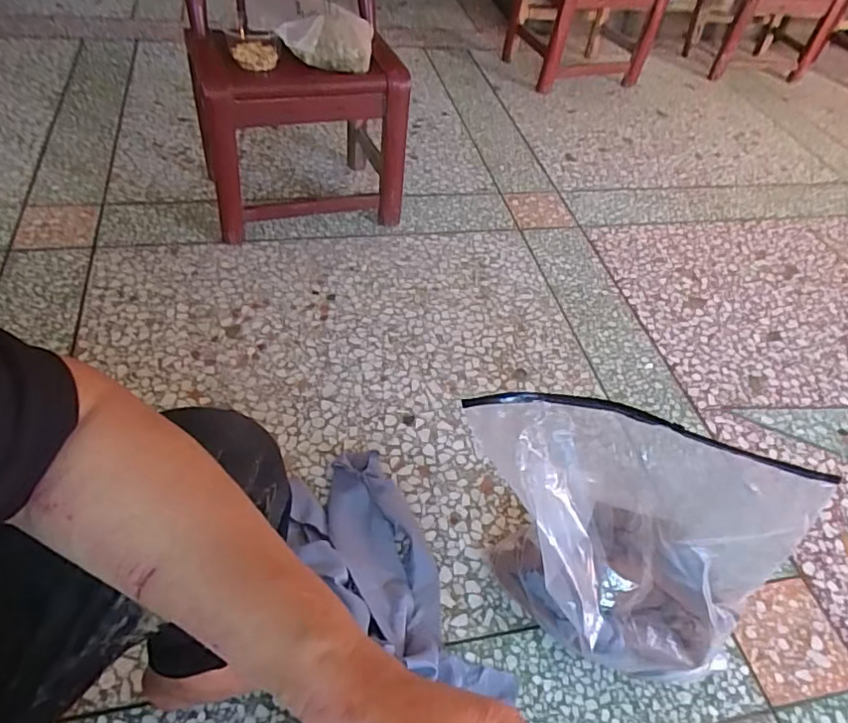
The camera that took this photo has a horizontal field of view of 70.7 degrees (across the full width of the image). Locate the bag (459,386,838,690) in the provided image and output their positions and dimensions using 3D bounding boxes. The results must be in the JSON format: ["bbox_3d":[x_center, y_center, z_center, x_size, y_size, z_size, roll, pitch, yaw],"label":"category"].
[{"bbox_3d":[0.199,0.190,0.680,0.145,0.364,0.321,-31,58,-29],"label":"bag"}]

